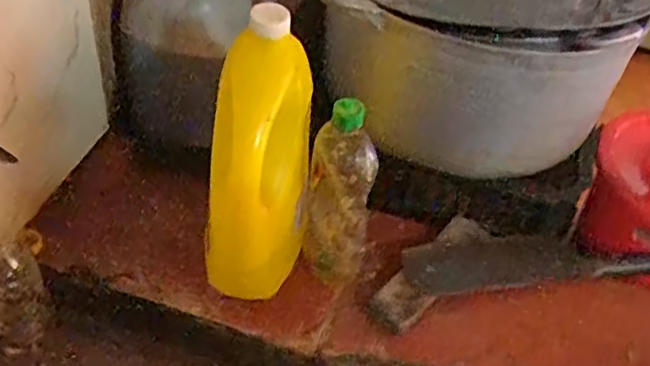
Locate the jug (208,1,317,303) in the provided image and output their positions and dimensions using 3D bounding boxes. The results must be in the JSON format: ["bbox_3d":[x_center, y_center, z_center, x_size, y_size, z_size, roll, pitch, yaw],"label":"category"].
[{"bbox_3d":[-0.070,-0.019,0.713,0.104,0.323,0.090,5,19,-2],"label":"jug"}]

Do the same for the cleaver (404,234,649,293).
[{"bbox_3d":[0.268,0.101,0.893,0.316,0.070,0.016,-6,12,7],"label":"cleaver"}]

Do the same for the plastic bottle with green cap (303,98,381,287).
[{"bbox_3d":[0.015,0.011,0.736,0.059,0.230,0.073,-4,45,-12],"label":"plastic bottle with green cap"}]

